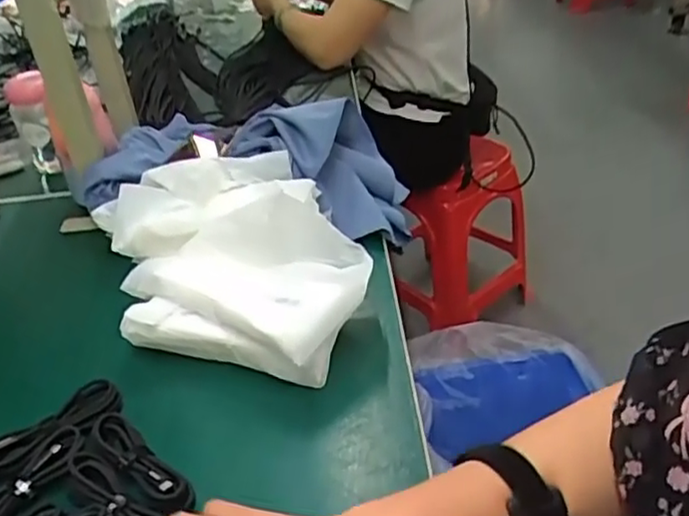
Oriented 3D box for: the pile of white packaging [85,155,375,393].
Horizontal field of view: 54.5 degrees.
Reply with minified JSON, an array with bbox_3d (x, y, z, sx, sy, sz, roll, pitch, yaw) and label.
[{"bbox_3d":[-0.108,-0.013,0.645,0.288,0.121,0.214,10,38,23],"label":"pile of white packaging"}]

